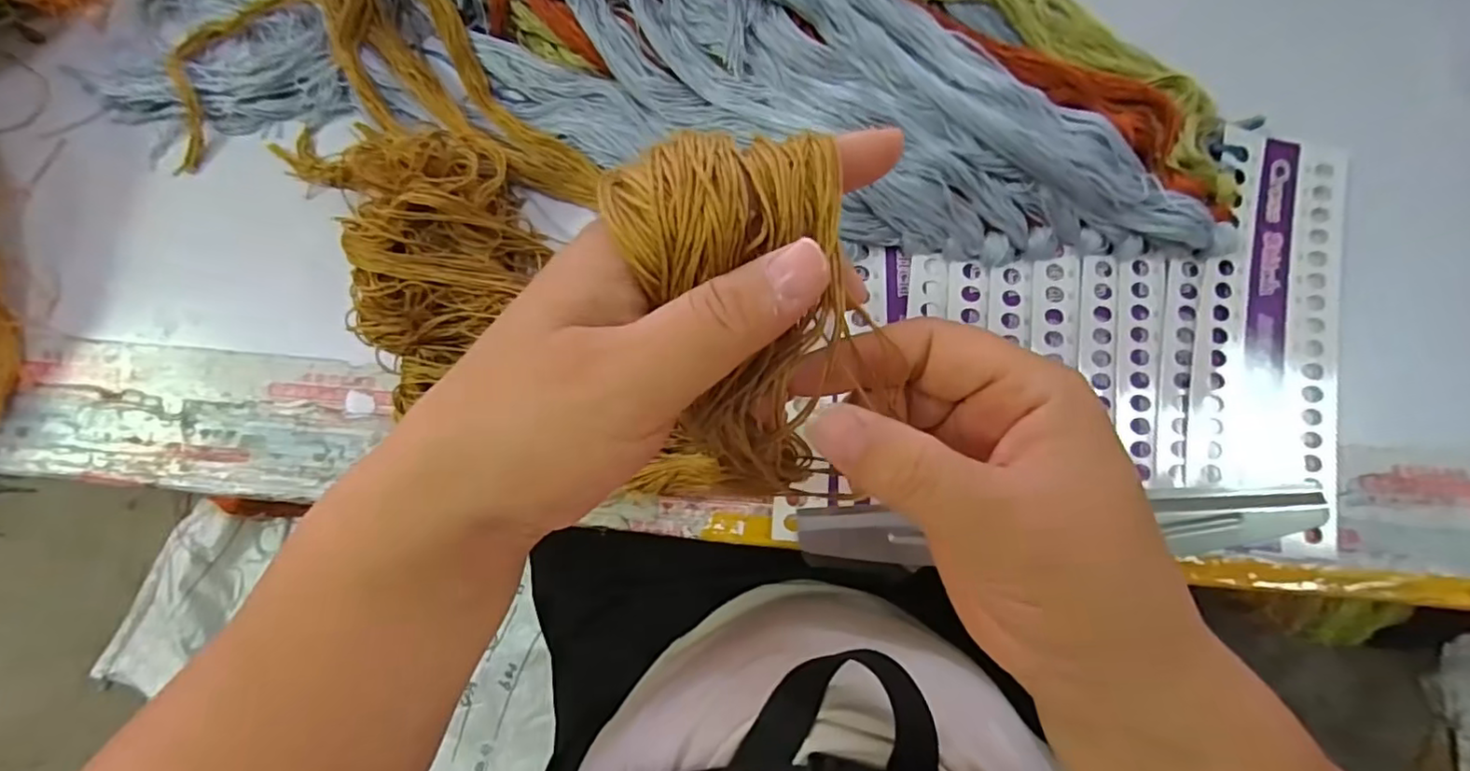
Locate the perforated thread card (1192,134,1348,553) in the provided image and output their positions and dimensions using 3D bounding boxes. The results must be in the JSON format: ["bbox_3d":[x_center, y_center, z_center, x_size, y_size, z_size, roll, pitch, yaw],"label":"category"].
[{"bbox_3d":[0.314,-0.026,0.363,0.078,0.010,0.241,6,85,1],"label":"perforated thread card"}]

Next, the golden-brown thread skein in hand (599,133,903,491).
[{"bbox_3d":[0.003,-0.017,0.173,0.058,0.023,0.099,-10,118,-1],"label":"golden-brown thread skein in hand"}]

